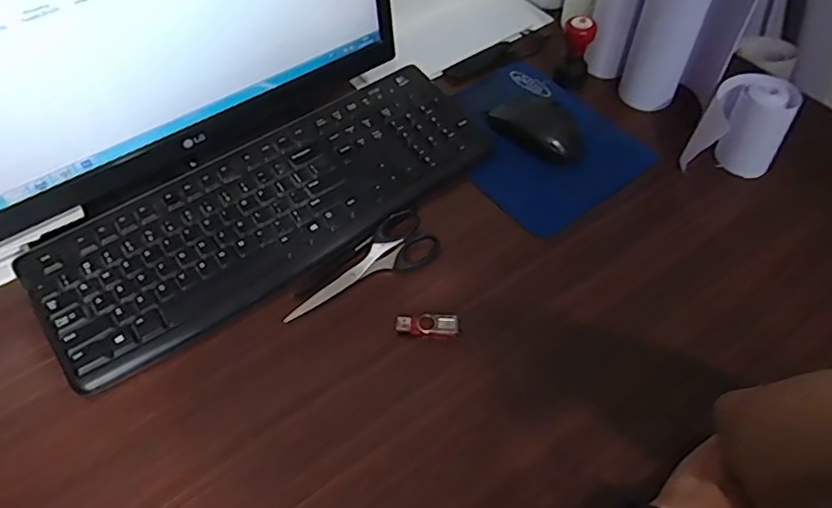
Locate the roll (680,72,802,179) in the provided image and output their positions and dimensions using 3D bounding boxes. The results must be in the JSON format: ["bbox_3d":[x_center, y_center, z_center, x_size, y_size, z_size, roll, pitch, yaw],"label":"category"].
[{"bbox_3d":[0.322,-0.120,0.607,0.082,0.090,0.073,40,65,19],"label":"roll"}]

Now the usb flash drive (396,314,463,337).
[{"bbox_3d":[0.010,0.062,0.517,0.054,0.010,0.020,0,59,-3],"label":"usb flash drive"}]

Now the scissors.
[{"bbox_3d":[-0.052,0.013,0.557,0.154,0.015,0.056,-29,64,-19],"label":"scissors"}]

